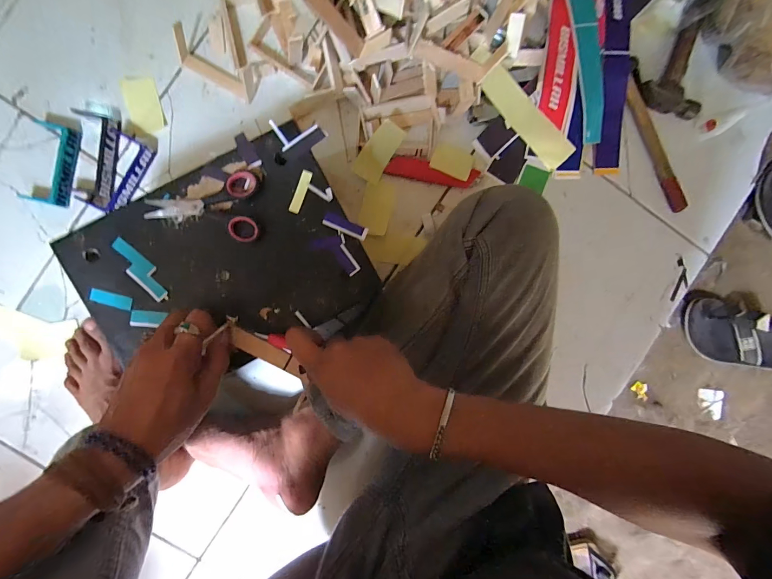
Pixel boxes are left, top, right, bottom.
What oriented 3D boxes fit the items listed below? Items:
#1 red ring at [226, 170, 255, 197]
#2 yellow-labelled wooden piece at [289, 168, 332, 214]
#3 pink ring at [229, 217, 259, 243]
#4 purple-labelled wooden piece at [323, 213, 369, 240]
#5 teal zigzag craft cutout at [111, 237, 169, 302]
[{"bbox_3d":[-0.148,-0.108,0.356,0.025,0.005,0.029,30,88,-22],"label":"red ring"},{"bbox_3d":[-0.075,-0.097,0.357,0.038,0.014,0.045,21,90,-5],"label":"yellow-labelled wooden piece"},{"bbox_3d":[-0.146,-0.062,0.355,0.029,0.011,0.025,16,90,-5],"label":"pink ring"},{"bbox_3d":[-0.043,-0.066,0.367,0.047,0.005,0.015,21,90,-5],"label":"purple-labelled wooden piece"},{"bbox_3d":[-0.253,-0.020,0.355,0.024,0.004,0.073,-45,94,-2],"label":"teal zigzag craft cutout"}]

